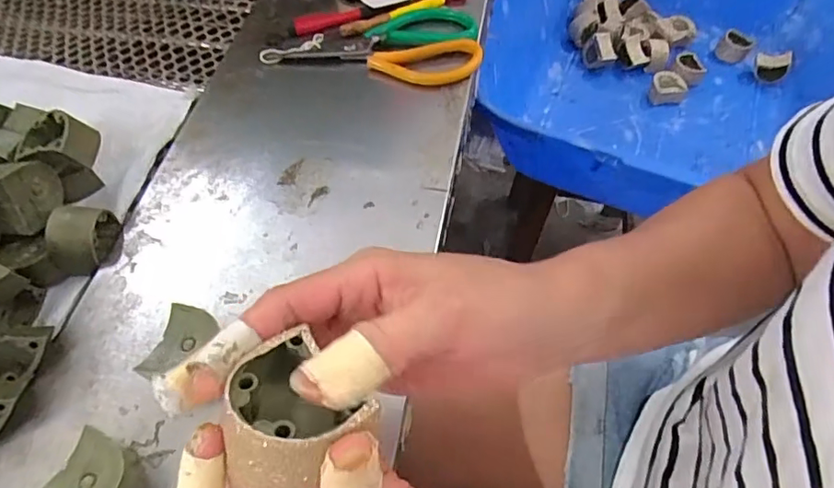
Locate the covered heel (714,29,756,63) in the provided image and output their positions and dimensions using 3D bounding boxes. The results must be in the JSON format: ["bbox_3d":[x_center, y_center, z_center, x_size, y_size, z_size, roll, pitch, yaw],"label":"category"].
[{"bbox_3d":[0.531,-0.330,0.893,0.050,0.032,0.050,31,63,19],"label":"covered heel"}]

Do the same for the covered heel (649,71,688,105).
[{"bbox_3d":[0.389,-0.241,0.826,0.051,0.032,0.040,3,58,3],"label":"covered heel"}]

